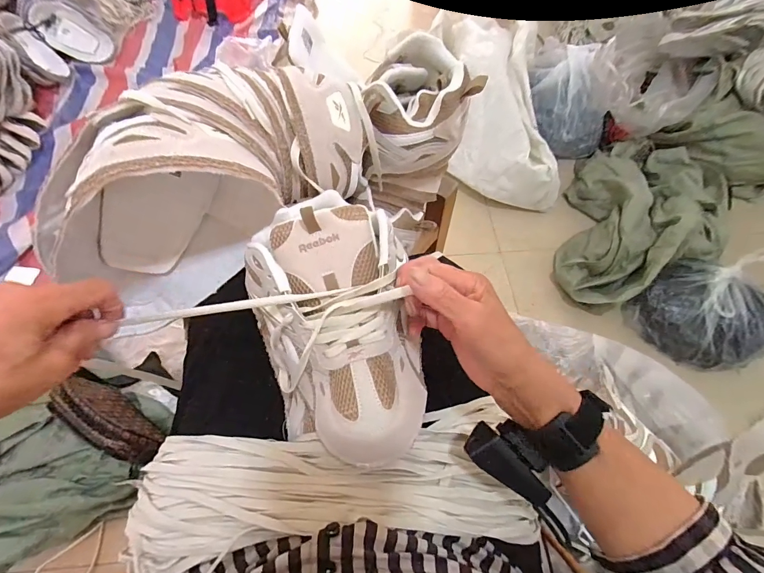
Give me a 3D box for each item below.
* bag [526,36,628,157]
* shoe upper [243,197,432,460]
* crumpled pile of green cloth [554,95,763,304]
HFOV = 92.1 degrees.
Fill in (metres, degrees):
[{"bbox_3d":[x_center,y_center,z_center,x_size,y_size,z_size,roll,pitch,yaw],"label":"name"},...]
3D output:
[{"bbox_3d":[0.553,-0.553,1.102,0.235,0.176,0.293,5,62,2],"label":"bag"},{"bbox_3d":[-0.037,0.034,0.323,0.134,0.122,0.216,-11,62,-7],"label":"shoe upper"},{"bbox_3d":[0.736,-0.260,0.982,0.758,0.179,0.396,-35,67,-18],"label":"crumpled pile of green cloth"}]

